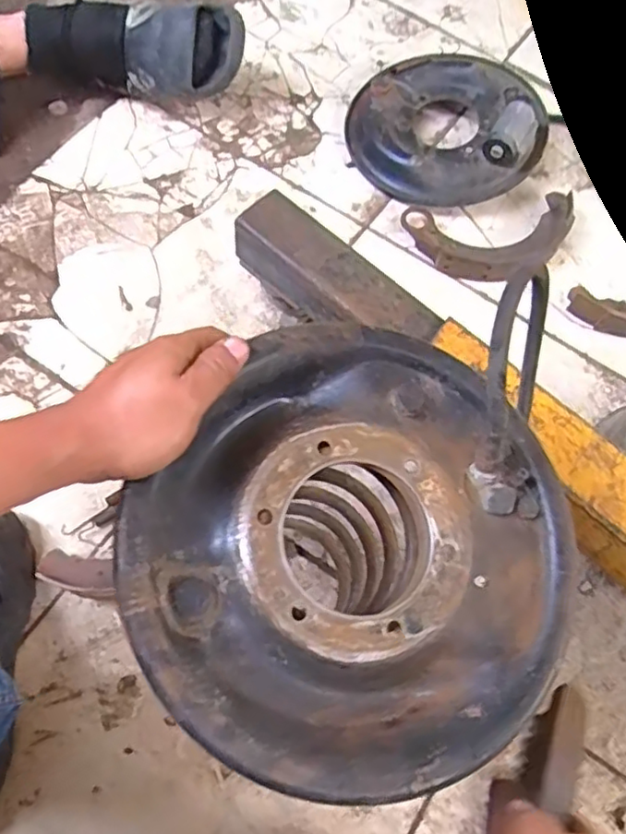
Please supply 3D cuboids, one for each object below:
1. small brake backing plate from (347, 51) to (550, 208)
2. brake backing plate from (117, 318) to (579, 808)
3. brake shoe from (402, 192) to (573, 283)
[{"bbox_3d":[0.182,-0.412,0.877,0.257,0.076,0.249,2,67,-4],"label":"small brake backing plate"},{"bbox_3d":[0.032,0.076,0.373,0.240,0.051,0.257,1,68,-3],"label":"brake backing plate"},{"bbox_3d":[0.235,-0.234,0.831,0.216,0.033,0.114,-6,68,-7],"label":"brake shoe"}]

